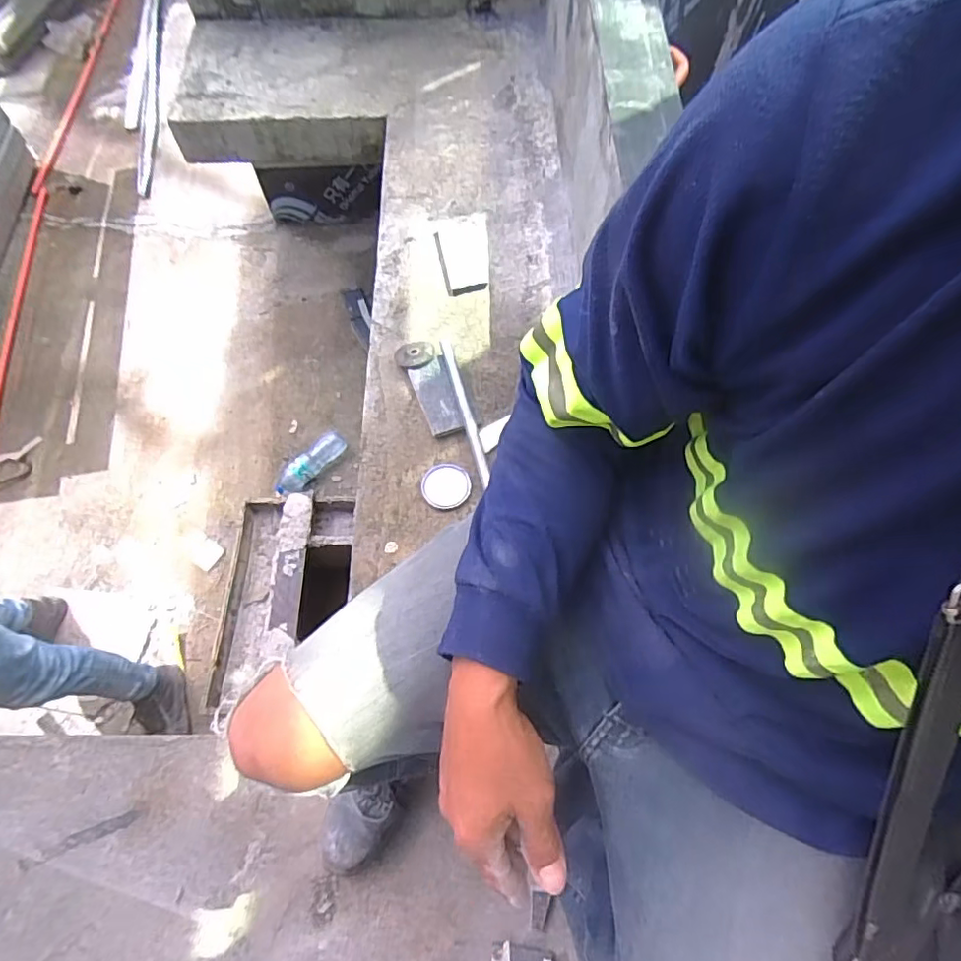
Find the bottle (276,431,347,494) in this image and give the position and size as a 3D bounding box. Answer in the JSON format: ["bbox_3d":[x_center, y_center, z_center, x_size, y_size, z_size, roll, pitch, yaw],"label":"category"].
[{"bbox_3d":[-0.562,-0.051,1.872,0.081,0.065,0.272,41,72,17],"label":"bottle"}]

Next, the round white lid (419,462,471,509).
[{"bbox_3d":[-0.066,0.009,1.082,0.093,0.007,0.088,0,66,0],"label":"round white lid"}]

